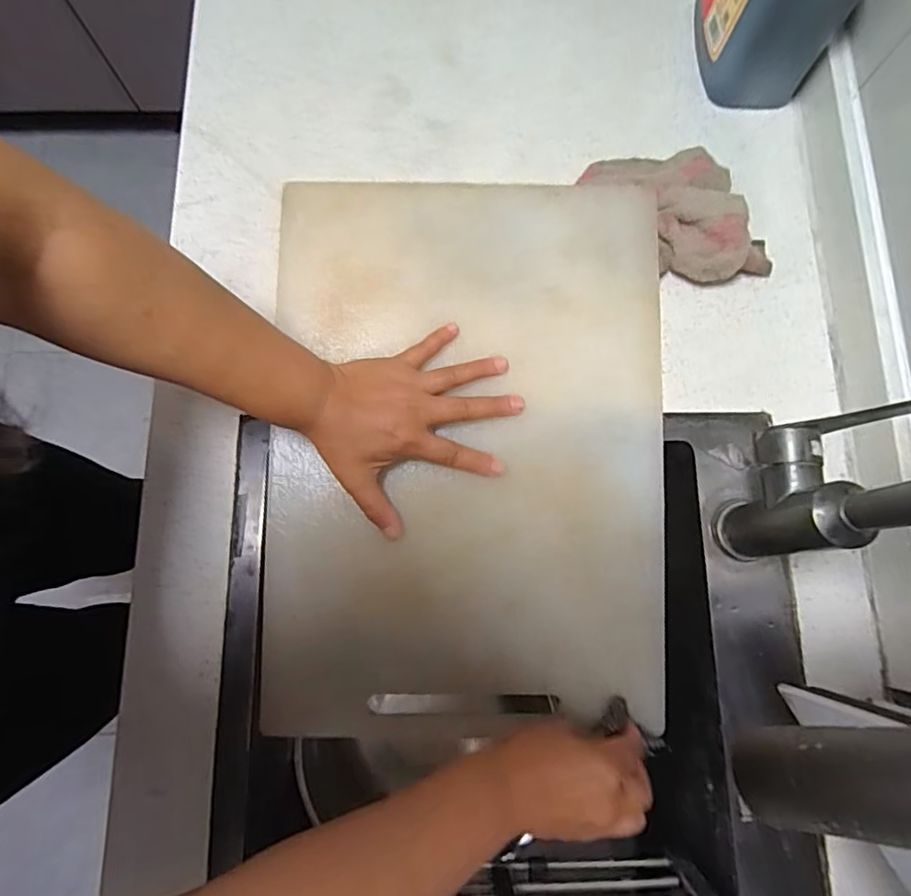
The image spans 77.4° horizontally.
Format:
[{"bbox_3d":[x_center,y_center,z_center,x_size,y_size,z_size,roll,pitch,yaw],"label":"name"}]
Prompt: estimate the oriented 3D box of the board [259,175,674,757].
[{"bbox_3d":[0.011,0.002,0.459,0.310,0.013,0.439,2,87,-1],"label":"board"}]

